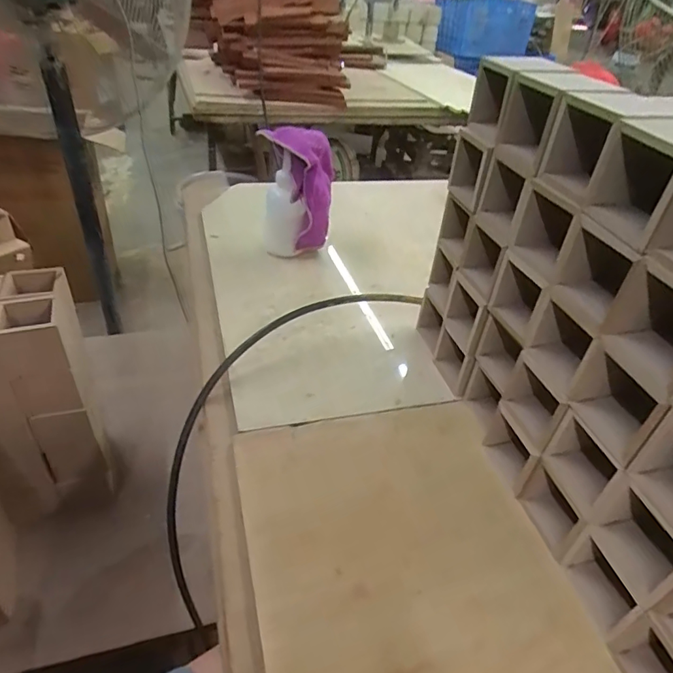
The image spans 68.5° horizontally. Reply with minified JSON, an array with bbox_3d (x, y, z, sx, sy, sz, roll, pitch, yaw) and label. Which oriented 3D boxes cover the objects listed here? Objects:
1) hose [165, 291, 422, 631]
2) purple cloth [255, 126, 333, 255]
[{"bbox_3d":[-0.079,0.093,0.533,0.440,0.151,0.025,-55,19,-8],"label":"hose"},{"bbox_3d":[-0.049,-0.205,0.695,0.104,0.159,0.069,-6,40,-15],"label":"purple cloth"}]

